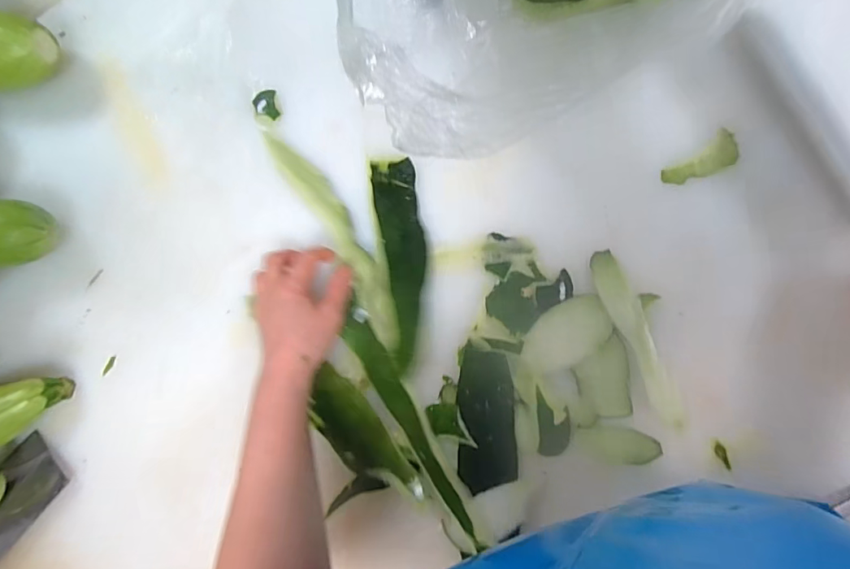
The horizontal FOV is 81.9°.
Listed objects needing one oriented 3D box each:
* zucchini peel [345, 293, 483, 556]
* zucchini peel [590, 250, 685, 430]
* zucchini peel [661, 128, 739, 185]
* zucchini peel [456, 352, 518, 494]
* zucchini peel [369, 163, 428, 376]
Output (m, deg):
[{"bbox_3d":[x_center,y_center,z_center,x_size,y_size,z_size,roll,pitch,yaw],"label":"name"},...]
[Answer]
[{"bbox_3d":[-0.013,0.128,0.447,0.029,0.010,0.234,-31,81,8],"label":"zucchini peel"},{"bbox_3d":[0.186,0.047,0.427,0.027,0.006,0.159,-24,84,8],"label":"zucchini peel"},{"bbox_3d":[0.244,-0.106,0.431,0.066,0.004,0.029,-36,83,6],"label":"zucchini peel"},{"bbox_3d":[0.056,0.122,0.441,0.051,0.006,0.123,-1,88,9],"label":"zucchini peel"},{"bbox_3d":[-0.020,-0.021,0.461,0.042,0.010,0.194,-8,87,9],"label":"zucchini peel"}]

